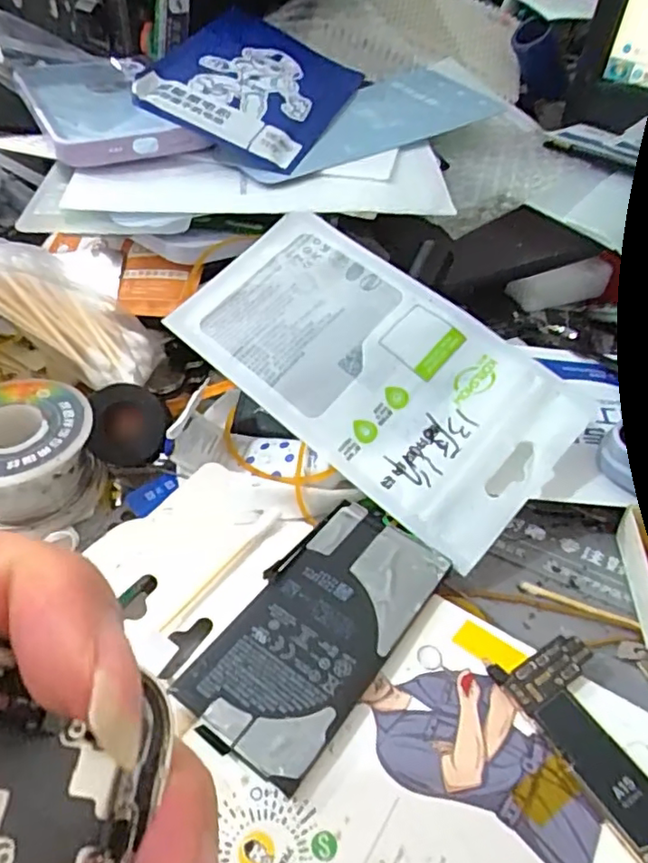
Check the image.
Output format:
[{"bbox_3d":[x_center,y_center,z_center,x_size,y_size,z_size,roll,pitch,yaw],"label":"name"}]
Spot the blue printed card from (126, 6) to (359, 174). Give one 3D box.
[{"bbox_3d":[-0.035,-0.186,0.323,0.086,0.008,0.137,22,51,-4],"label":"blue printed card"}]

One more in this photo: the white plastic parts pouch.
[{"bbox_3d":[0.017,-0.027,0.234,0.151,0.006,0.084,38,75,16],"label":"white plastic parts pouch"}]

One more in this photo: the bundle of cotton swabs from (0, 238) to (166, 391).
[{"bbox_3d":[-0.111,-0.052,0.240,0.098,0.017,0.043,30,41,-21],"label":"bundle of cotton swabs"}]

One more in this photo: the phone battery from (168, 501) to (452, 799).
[{"bbox_3d":[-0.001,0.059,0.187,0.044,0.005,0.088,30,50,23],"label":"phone battery"}]

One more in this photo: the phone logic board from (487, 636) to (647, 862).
[{"bbox_3d":[0.083,0.092,0.162,0.027,0.007,0.077,-21,50,-24],"label":"phone logic board"}]

